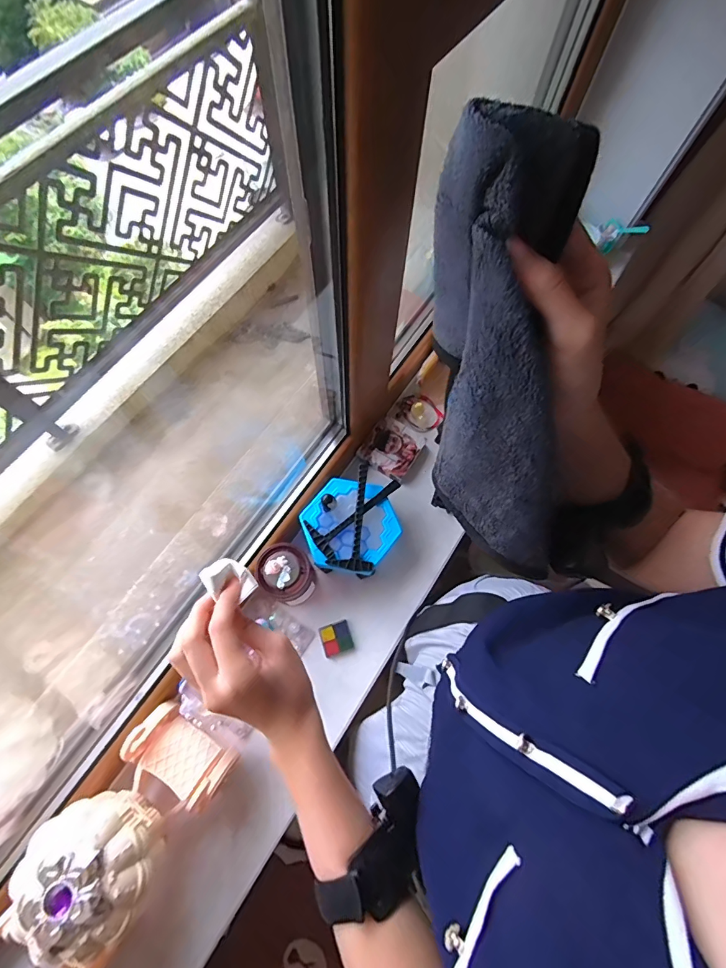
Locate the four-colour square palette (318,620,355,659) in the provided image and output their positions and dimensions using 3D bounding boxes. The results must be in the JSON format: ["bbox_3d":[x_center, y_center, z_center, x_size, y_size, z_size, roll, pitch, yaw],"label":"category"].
[{"bbox_3d":[-0.035,0.203,0.568,0.039,0.007,0.039,-18,72,-8],"label":"four-colour square palette"}]

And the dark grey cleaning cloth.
[{"bbox_3d":[0.069,-0.048,0.219,0.046,0.214,0.061,-17,32,-8],"label":"dark grey cleaning cloth"}]

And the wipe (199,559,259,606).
[{"bbox_3d":[-0.095,0.068,0.304,0.035,0.015,0.025,28,72,8],"label":"wipe"}]

